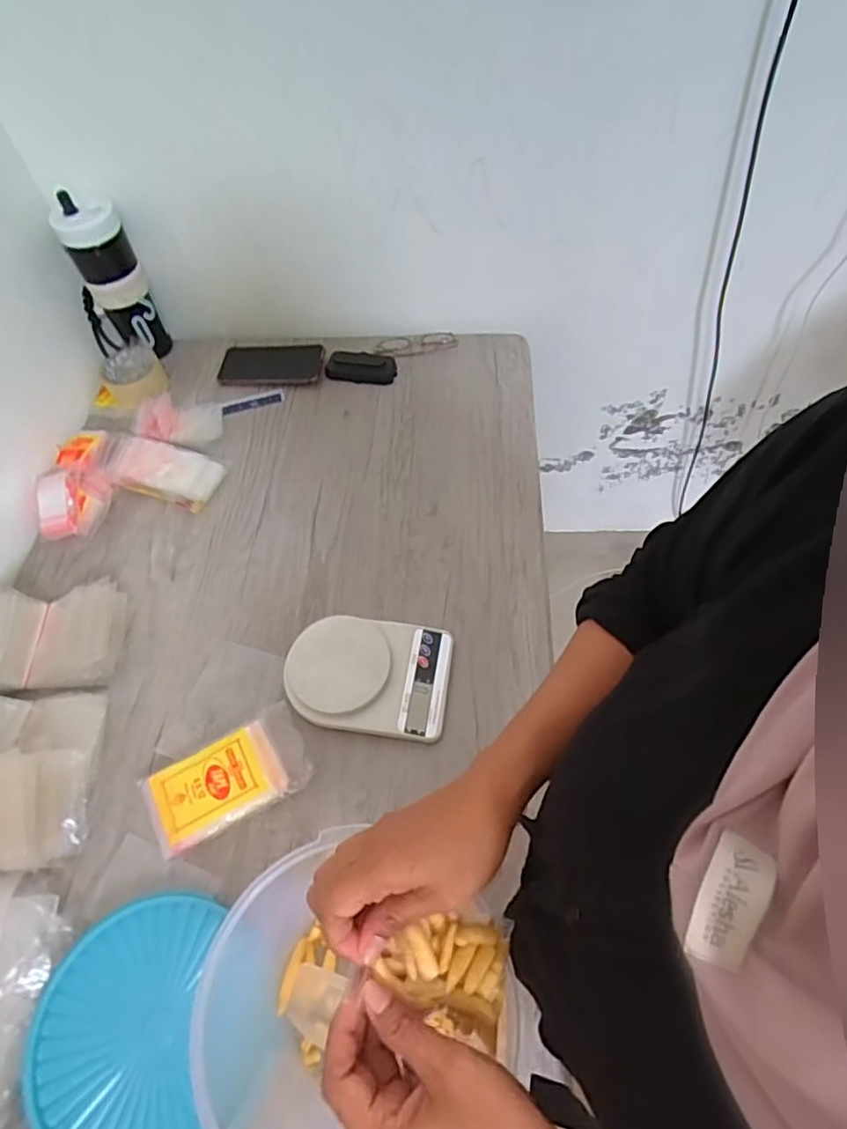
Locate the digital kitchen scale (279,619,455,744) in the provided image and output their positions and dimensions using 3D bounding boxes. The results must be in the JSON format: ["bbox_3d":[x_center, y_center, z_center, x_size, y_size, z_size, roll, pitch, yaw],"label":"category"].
[{"bbox_3d":[-0.062,0.121,0.695,0.180,0.040,0.133,5,59,6],"label":"digital kitchen scale"}]

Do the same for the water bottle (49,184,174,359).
[{"bbox_3d":[-0.460,-0.408,0.910,0.081,0.231,0.101,37,67,22],"label":"water bottle"}]

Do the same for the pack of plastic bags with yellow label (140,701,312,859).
[{"bbox_3d":[-0.206,0.226,0.649,0.162,0.026,0.090,-28,61,-13],"label":"pack of plastic bags with yellow label"}]

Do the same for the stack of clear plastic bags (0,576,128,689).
[{"bbox_3d":[-0.448,0.079,0.716,0.167,0.069,0.118,-5,59,0],"label":"stack of clear plastic bags"}]

